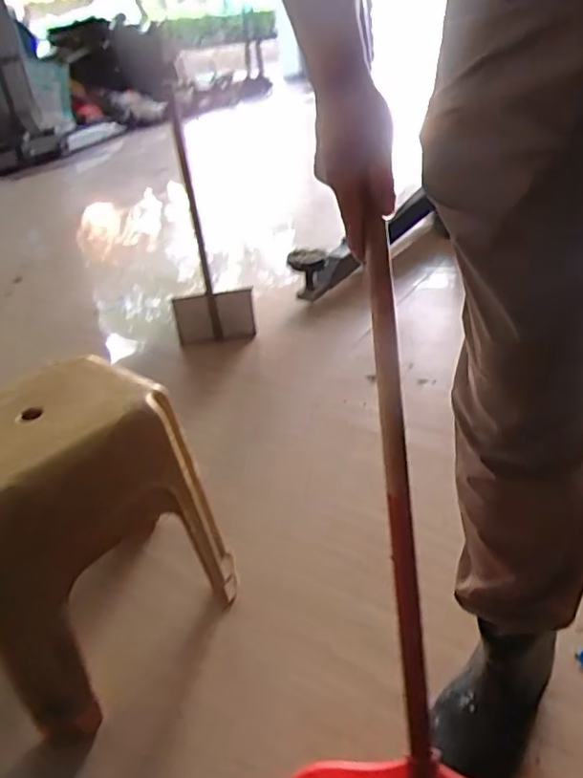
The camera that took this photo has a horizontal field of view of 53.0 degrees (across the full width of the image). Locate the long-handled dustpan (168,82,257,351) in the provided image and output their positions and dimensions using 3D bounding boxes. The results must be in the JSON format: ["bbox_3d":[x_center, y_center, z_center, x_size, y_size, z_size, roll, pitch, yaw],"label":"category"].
[{"bbox_3d":[-0.222,-0.372,1.428,0.209,0.612,0.089,-9,33,-5],"label":"long-handled dustpan"}]

